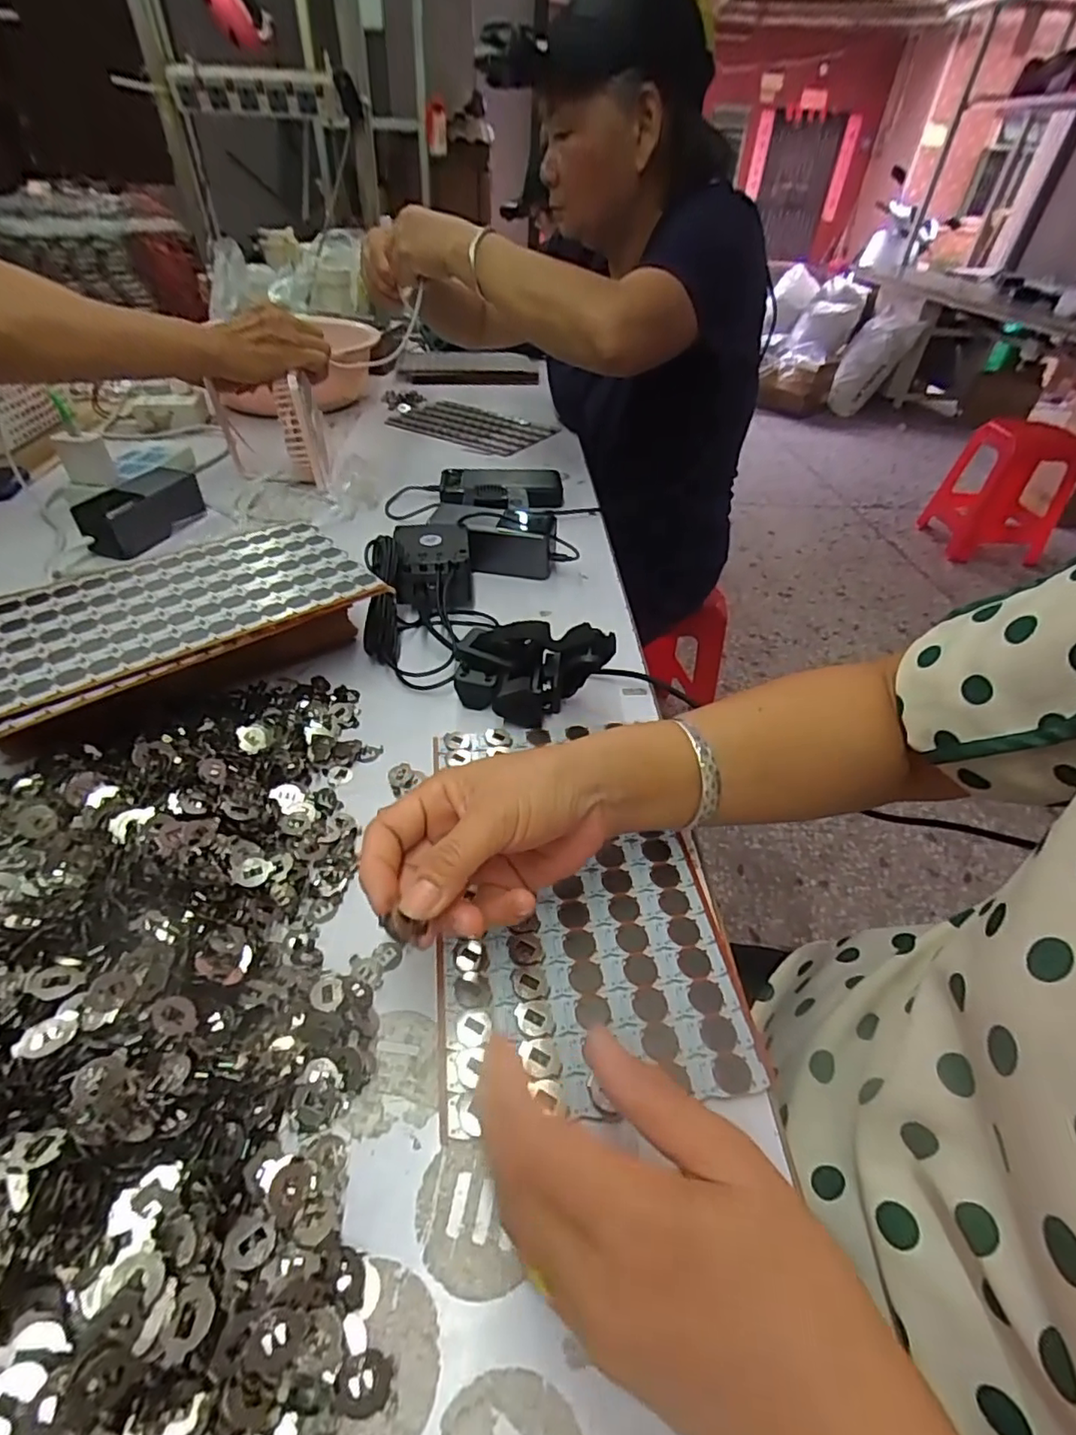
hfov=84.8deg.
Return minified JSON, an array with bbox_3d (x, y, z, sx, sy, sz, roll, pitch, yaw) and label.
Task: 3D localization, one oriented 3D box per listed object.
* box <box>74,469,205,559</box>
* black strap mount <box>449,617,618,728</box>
[{"bbox_3d":[-0.445,-0.236,0.669,0.068,0.051,0.131,11,43,8],"label":"box"},{"bbox_3d":[-0.006,-0.036,0.452,0.118,0.070,0.062,12,43,8],"label":"black strap mount"}]

